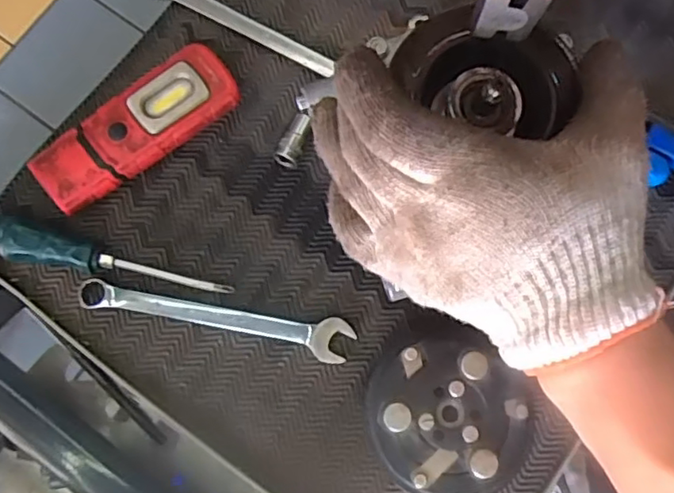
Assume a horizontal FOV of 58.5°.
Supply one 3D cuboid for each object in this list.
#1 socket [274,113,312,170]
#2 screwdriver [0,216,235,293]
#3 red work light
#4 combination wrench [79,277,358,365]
[{"bbox_3d":[-0.034,-0.081,0.460,0.016,0.014,0.045,25,106,3],"label":"socket"},{"bbox_3d":[-0.175,0.013,0.433,0.194,0.024,0.026,16,79,2],"label":"screwdriver"},{"bbox_3d":[-0.148,-0.087,0.457,0.154,0.041,0.055,-38,82,-8],"label":"red work light"},{"bbox_3d":[-0.088,0.053,0.444,0.198,0.012,0.029,11,79,1],"label":"combination wrench"}]

